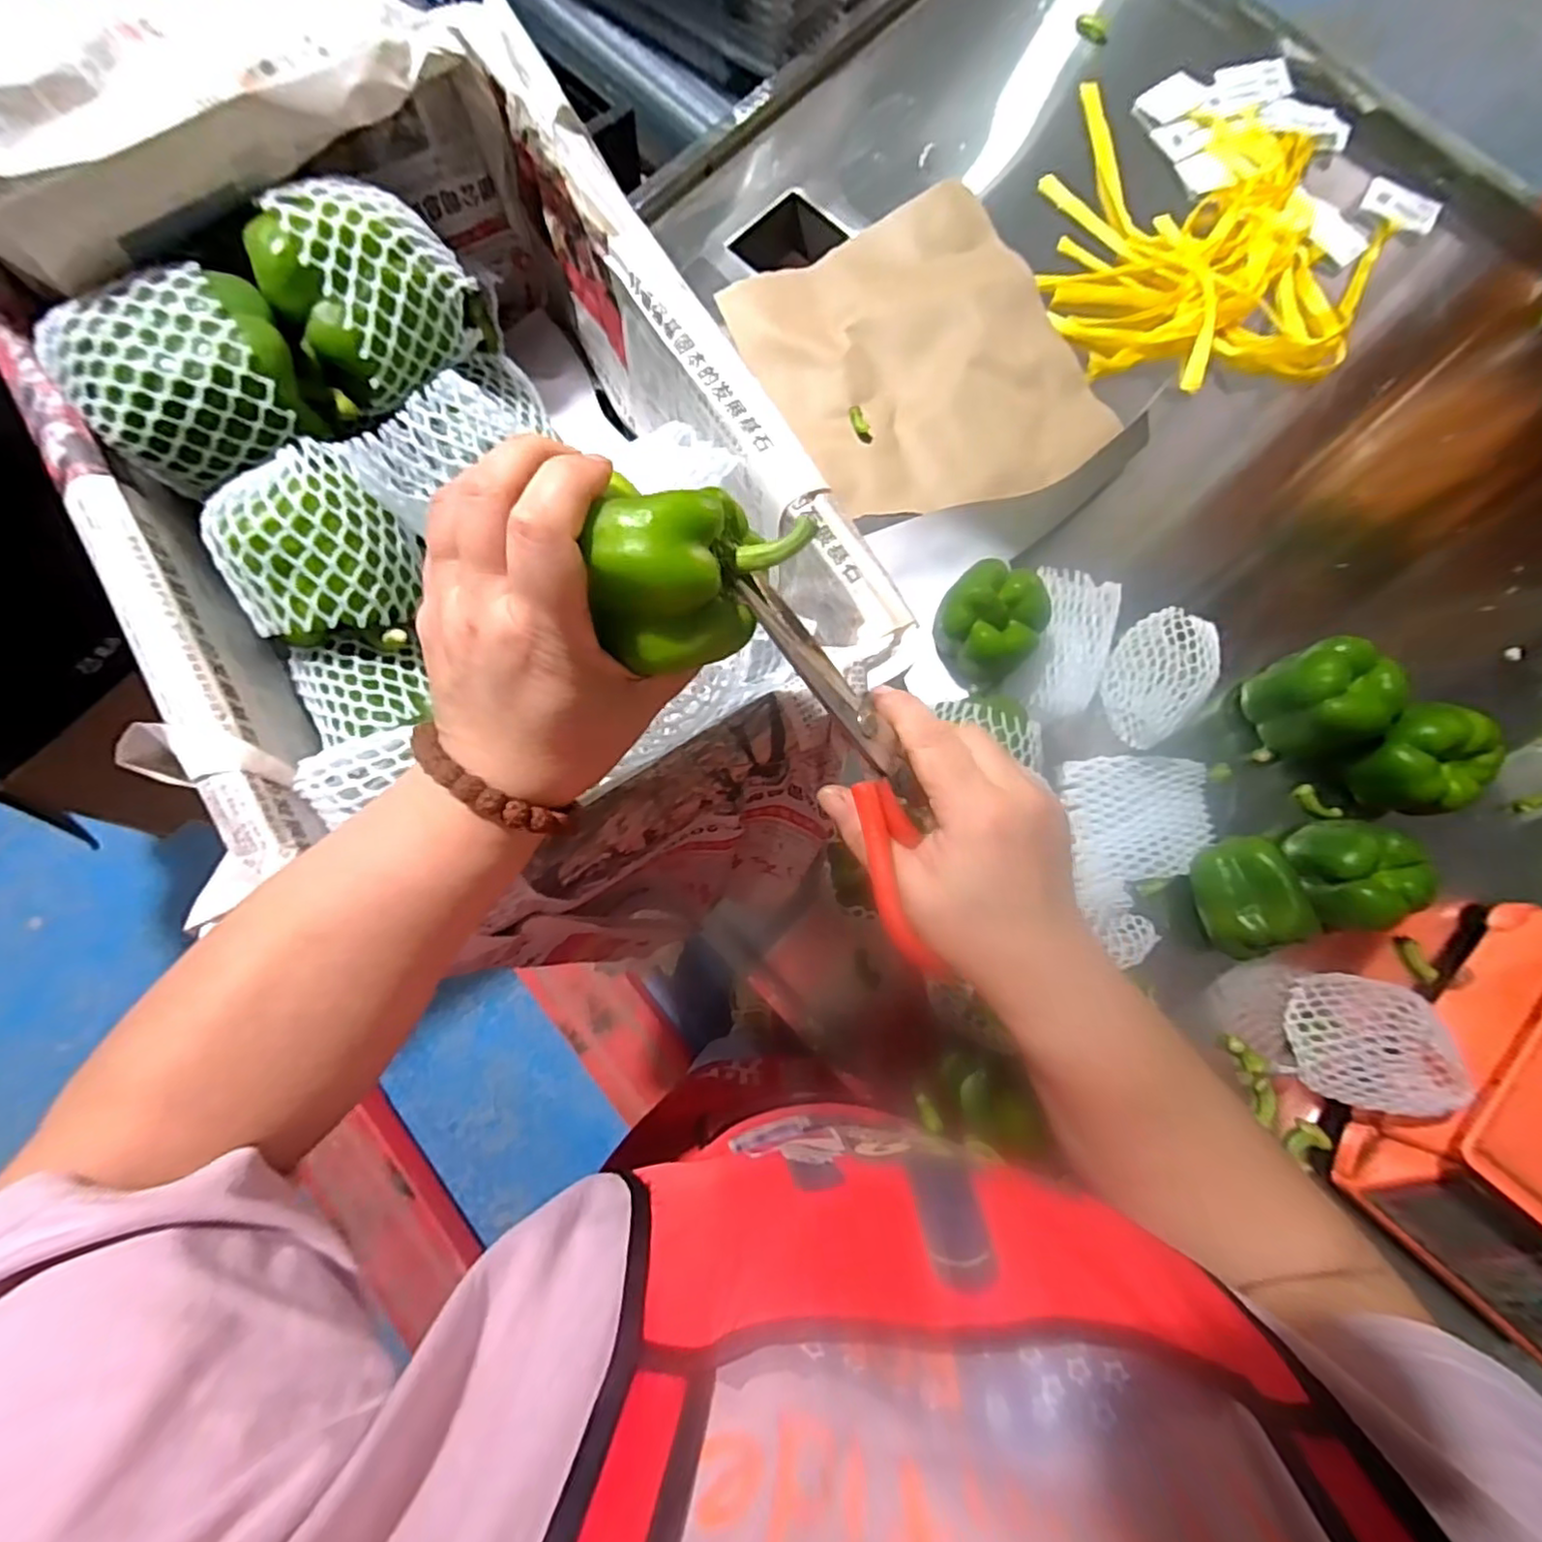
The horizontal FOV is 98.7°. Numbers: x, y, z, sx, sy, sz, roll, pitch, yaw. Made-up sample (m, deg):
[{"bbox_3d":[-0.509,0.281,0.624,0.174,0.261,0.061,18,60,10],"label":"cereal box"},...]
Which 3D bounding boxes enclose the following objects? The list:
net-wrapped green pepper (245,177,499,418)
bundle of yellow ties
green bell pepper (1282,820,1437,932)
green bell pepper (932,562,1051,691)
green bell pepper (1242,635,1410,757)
[{"bbox_3d":[-0.242,-0.289,0.405,0.110,0.086,0.082,-37,82,-5],"label":"net-wrapped green pepper"},{"bbox_3d":[0.454,-0.544,0.682,0.325,0.033,0.323,8,81,2],"label":"bundle of yellow ties"},{"bbox_3d":[0.467,0.084,0.540,0.077,0.066,0.072,0,81,1],"label":"green bell pepper"},{"bbox_3d":[0.185,-0.123,0.565,0.083,0.082,0.086,0,81,1],"label":"green bell pepper"},{"bbox_3d":[0.460,-0.060,0.550,0.082,0.073,0.089,-15,81,-2],"label":"green bell pepper"}]

